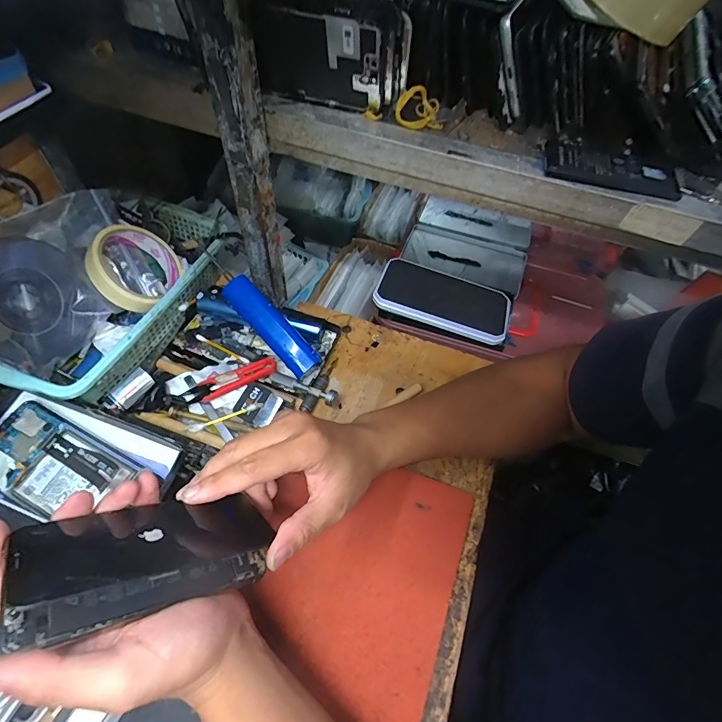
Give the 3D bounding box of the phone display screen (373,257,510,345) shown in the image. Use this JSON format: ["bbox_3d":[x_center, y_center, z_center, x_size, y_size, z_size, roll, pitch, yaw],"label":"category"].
[{"bbox_3d":[0.114,-0.088,0.559,0.175,0.024,0.102,19,56,8],"label":"phone display screen"}]

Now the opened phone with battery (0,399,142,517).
[{"bbox_3d":[-0.264,0.087,0.348,0.127,0.015,0.067,27,58,13],"label":"opened phone with battery"}]

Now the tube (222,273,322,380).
[{"bbox_3d":[-0.100,-0.039,0.458,0.133,0.025,0.031,47,63,3],"label":"tube"}]

